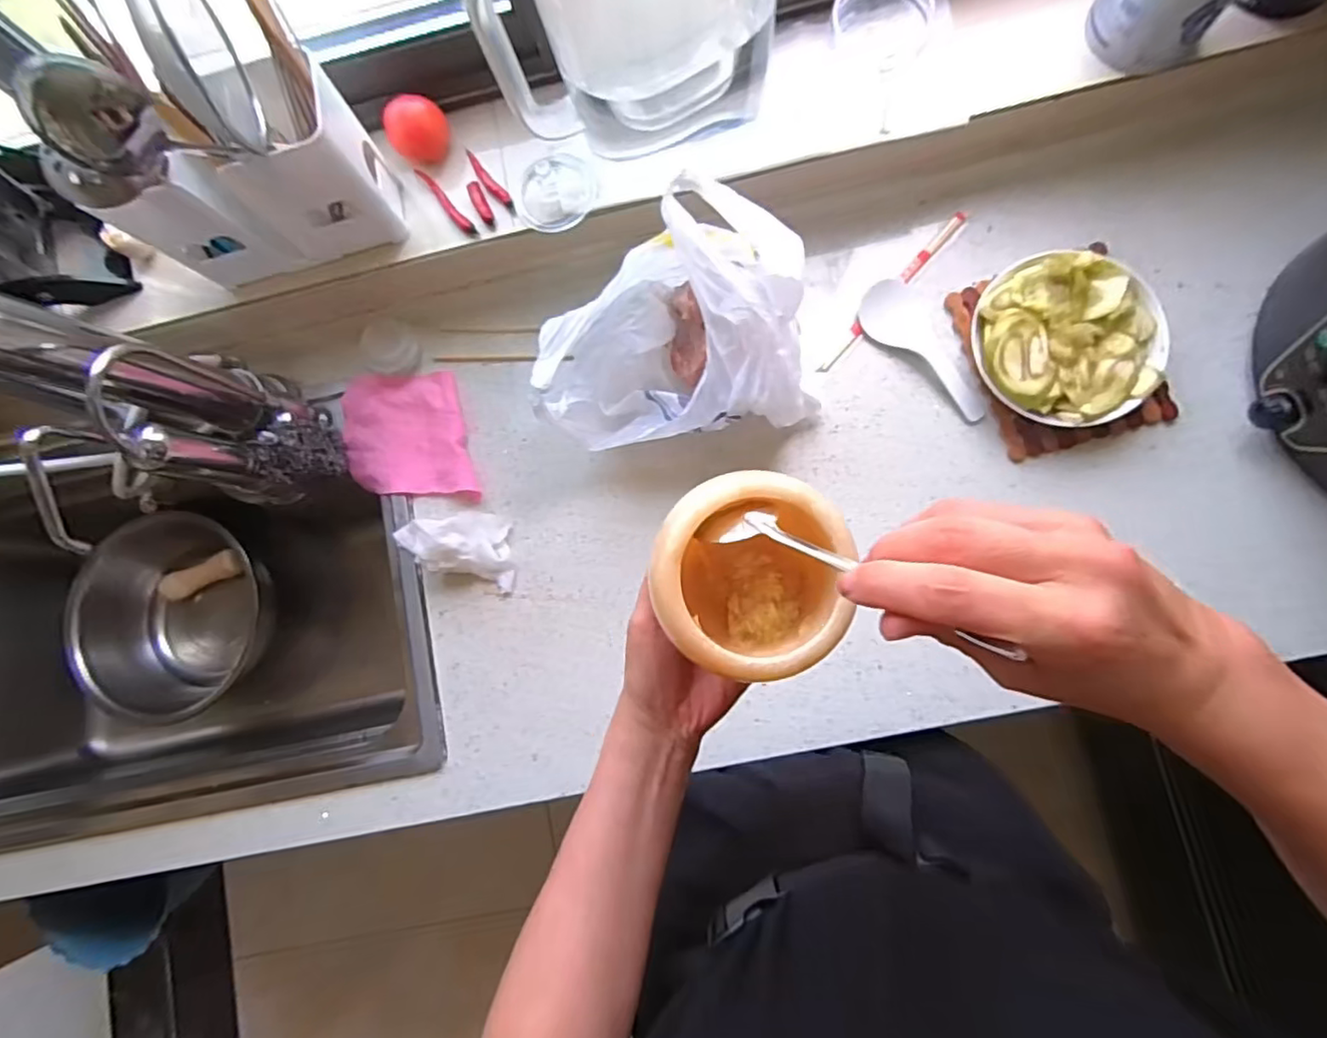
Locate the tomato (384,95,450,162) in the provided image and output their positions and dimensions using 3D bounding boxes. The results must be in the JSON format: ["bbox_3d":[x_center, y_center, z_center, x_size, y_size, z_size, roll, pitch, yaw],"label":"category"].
[{"bbox_3d":[-0.245,-0.389,0.636,0.058,0.050,0.045,-31,81,1],"label":"tomato"}]

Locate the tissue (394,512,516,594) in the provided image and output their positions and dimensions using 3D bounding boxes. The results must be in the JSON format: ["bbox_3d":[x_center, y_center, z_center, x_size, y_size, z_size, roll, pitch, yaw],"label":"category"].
[{"bbox_3d":[-0.220,0.022,0.668,0.133,0.054,0.071,18,85,8],"label":"tissue"}]

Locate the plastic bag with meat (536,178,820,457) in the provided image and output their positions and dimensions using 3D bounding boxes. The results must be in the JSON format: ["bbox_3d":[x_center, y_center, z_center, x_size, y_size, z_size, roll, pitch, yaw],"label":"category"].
[{"bbox_3d":[0.007,-0.177,0.599,0.243,0.183,0.178,-6,82,5],"label":"plastic bag with meat"}]

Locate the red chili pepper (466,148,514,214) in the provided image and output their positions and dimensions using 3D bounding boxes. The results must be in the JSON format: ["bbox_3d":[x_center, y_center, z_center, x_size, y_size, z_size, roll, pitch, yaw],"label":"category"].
[{"bbox_3d":[-0.179,-0.343,0.642,0.015,0.013,0.084,-41,81,-1],"label":"red chili pepper"}]

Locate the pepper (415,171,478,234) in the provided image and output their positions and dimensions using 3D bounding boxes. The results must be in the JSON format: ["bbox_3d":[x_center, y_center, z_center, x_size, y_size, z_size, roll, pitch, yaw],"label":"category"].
[{"bbox_3d":[-0.221,-0.320,0.645,0.013,0.014,0.091,-42,81,-1],"label":"pepper"}]

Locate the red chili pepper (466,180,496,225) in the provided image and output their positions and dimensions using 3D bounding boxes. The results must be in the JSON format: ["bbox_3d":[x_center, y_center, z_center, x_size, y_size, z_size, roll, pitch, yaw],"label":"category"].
[{"bbox_3d":[-0.185,-0.320,0.640,0.015,0.011,0.052,-23,81,2],"label":"red chili pepper"}]

